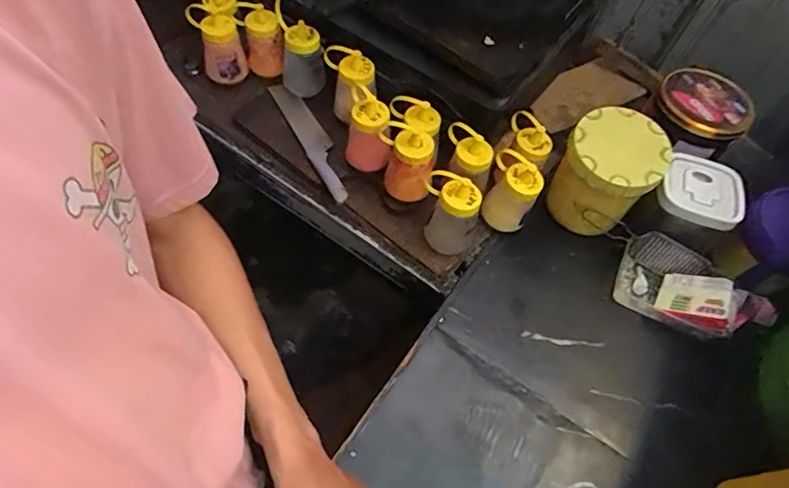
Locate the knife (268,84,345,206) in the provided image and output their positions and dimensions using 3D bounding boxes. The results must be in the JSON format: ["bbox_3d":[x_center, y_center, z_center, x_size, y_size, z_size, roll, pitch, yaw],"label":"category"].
[{"bbox_3d":[-0.138,-0.179,0.822,0.047,0.013,0.275,-23,63,-19],"label":"knife"}]

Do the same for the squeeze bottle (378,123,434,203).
[{"bbox_3d":[0.016,-0.120,0.727,0.074,0.108,0.066,5,58,-4],"label":"squeeze bottle"}]

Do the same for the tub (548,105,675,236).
[{"bbox_3d":[0.324,-0.100,0.761,0.127,0.171,0.129,3,58,-5],"label":"tub"}]

